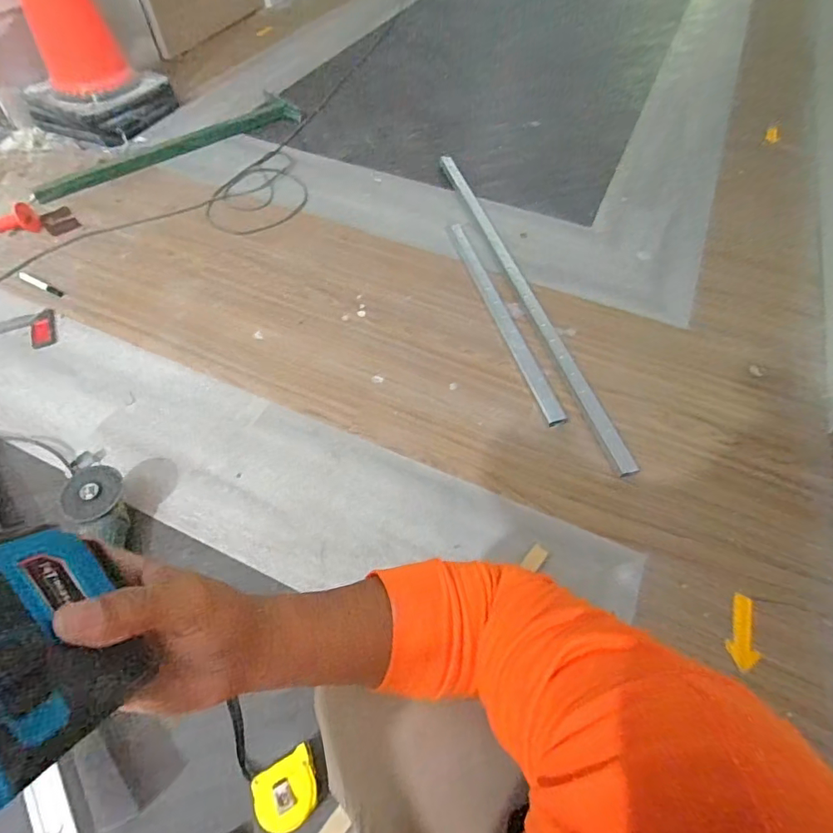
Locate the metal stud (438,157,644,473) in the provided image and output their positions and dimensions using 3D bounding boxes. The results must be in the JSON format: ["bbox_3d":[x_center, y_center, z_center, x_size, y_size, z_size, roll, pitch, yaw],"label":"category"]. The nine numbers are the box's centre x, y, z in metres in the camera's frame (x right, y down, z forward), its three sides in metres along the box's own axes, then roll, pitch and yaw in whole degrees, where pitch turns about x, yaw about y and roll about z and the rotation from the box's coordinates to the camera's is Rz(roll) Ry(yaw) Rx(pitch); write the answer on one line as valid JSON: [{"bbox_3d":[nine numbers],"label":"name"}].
[{"bbox_3d":[0.254,-0.344,1.187,0.051,0.023,1.111,-13,59,-11],"label":"metal stud"}]

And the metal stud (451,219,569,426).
[{"bbox_3d":[0.200,-0.251,1.136,0.039,0.015,0.661,-12,59,-10],"label":"metal stud"}]

